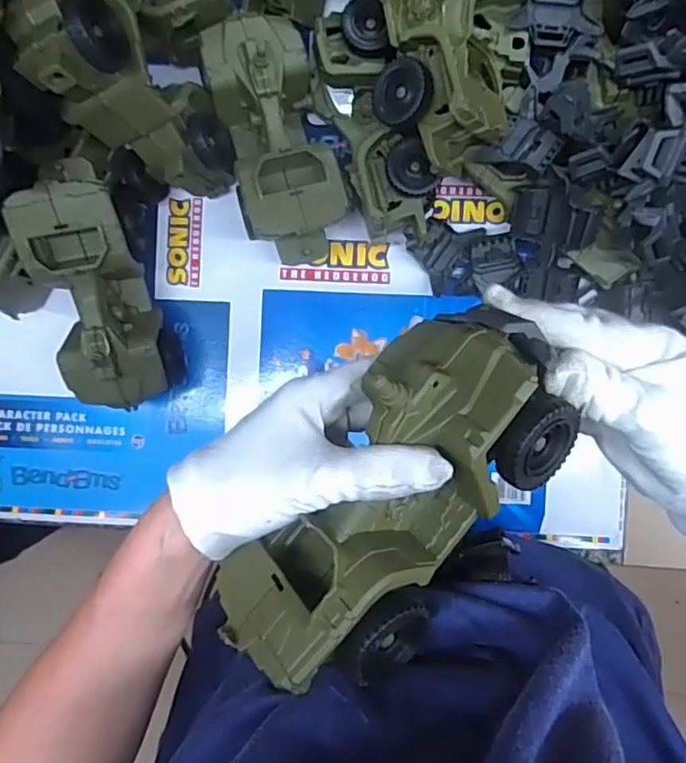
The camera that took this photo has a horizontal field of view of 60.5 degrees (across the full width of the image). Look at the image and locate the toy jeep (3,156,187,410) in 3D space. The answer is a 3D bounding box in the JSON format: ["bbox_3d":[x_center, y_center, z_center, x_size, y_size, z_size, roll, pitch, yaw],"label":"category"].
[{"bbox_3d":[-0.193,-0.069,0.464,0.080,0.078,0.188,-14,113,3],"label":"toy jeep"}]

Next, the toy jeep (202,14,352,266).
[{"bbox_3d":[-0.051,-0.191,0.482,0.081,0.086,0.179,-15,91,3],"label":"toy jeep"}]

